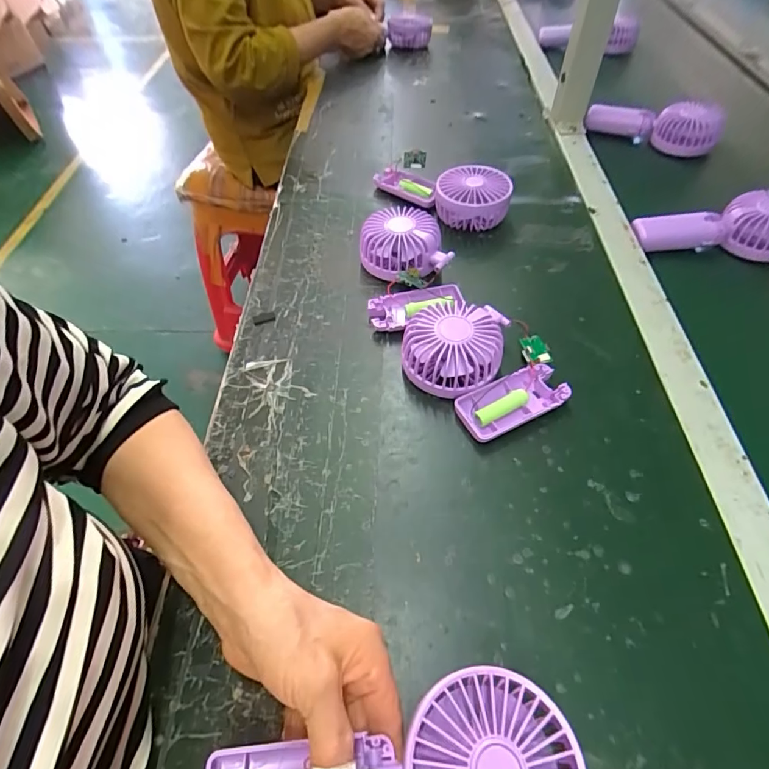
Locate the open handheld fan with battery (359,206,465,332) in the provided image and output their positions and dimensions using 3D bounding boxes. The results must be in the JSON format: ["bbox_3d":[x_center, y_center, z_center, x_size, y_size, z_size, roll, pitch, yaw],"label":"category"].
[{"bbox_3d":[0.025,-0.118,0.471,0.093,0.047,0.149,-6,53,-3],"label":"open handheld fan with battery"}]

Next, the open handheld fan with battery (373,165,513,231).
[{"bbox_3d":[0.072,-0.245,0.565,0.080,0.045,0.174,-35,60,-23],"label":"open handheld fan with battery"}]

